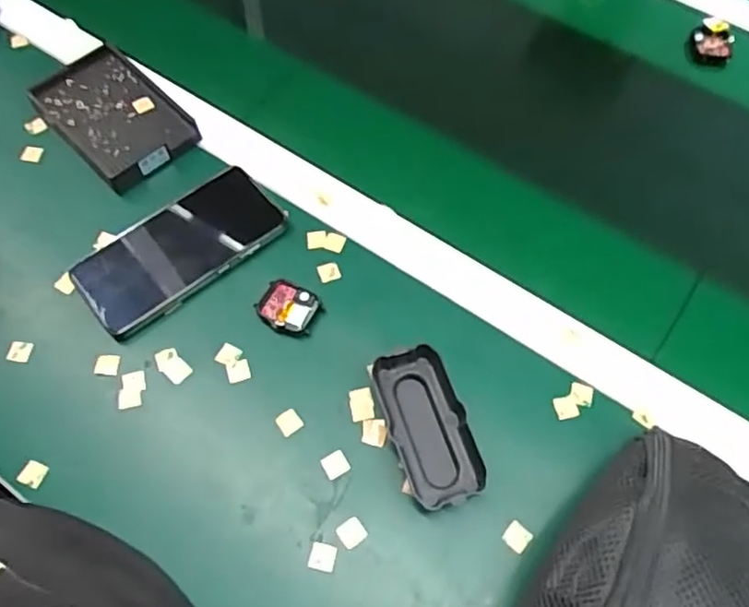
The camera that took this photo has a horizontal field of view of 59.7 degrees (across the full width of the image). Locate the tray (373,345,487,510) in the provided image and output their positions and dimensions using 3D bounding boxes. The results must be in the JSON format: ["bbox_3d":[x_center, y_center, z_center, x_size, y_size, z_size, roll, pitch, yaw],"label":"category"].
[{"bbox_3d":[0.037,0.086,0.454,0.050,0.024,0.107,-14,63,-8],"label":"tray"}]

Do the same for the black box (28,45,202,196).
[{"bbox_3d":[-0.233,-0.170,0.586,0.090,0.023,0.145,-40,70,-20],"label":"black box"}]

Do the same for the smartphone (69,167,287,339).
[{"bbox_3d":[-0.157,-0.046,0.526,0.160,0.014,0.081,-35,68,-18],"label":"smartphone"}]

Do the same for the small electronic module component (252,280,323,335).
[{"bbox_3d":[-0.066,0.003,0.504,0.045,0.009,0.035,23,64,11],"label":"small electronic module component"}]

